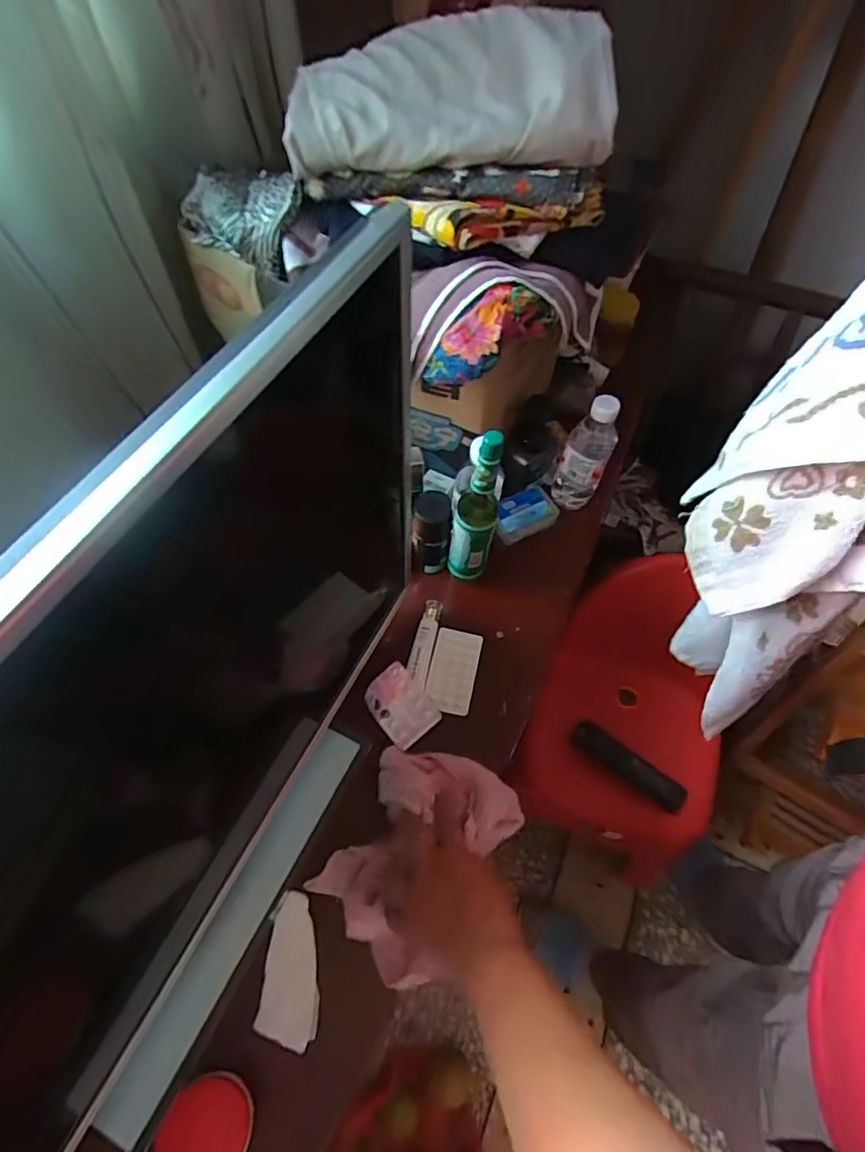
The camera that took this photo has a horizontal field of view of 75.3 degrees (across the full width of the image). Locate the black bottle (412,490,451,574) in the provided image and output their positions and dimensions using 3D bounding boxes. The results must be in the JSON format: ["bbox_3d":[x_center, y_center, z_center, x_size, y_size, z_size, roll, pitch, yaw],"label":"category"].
[{"bbox_3d":[-0.001,-0.052,0.703,0.044,0.112,0.044,3,57,0],"label":"black bottle"}]

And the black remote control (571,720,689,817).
[{"bbox_3d":[0.328,0.315,0.942,0.196,0.031,0.043,38,63,21],"label":"black remote control"}]

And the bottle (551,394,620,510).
[{"bbox_3d":[0.209,-0.169,0.753,0.061,0.177,0.061,24,59,13],"label":"bottle"}]

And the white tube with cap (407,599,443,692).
[{"bbox_3d":[-0.009,0.081,0.679,0.025,0.021,0.117,11,57,5],"label":"white tube with cap"}]

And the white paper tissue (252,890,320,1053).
[{"bbox_3d":[-0.131,0.362,0.521,0.051,0.008,0.116,-1,57,-3],"label":"white paper tissue"}]

